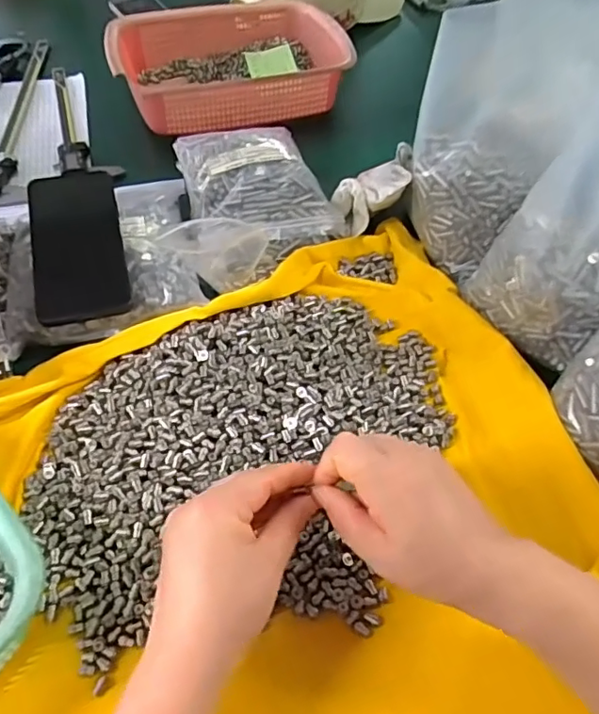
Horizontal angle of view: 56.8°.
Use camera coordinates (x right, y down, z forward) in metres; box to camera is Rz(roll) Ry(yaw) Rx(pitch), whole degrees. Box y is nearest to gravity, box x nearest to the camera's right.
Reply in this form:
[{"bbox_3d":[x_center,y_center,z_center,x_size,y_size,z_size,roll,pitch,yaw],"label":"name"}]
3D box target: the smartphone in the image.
[{"bbox_3d":[-0.200,-0.102,0.499,0.076,0.009,0.155,-9,67,-18],"label":"smartphone"}]

